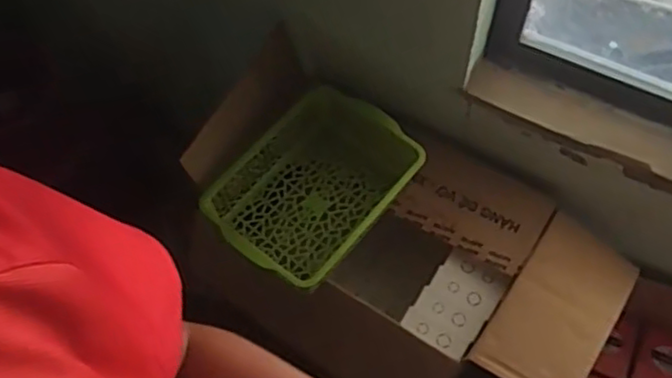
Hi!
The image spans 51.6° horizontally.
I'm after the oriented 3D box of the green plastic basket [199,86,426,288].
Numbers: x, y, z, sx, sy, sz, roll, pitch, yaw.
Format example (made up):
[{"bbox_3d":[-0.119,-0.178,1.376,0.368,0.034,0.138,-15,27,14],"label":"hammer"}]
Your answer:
[{"bbox_3d":[-0.032,0.005,1.057,0.214,0.101,0.295,37,70,19],"label":"green plastic basket"}]

